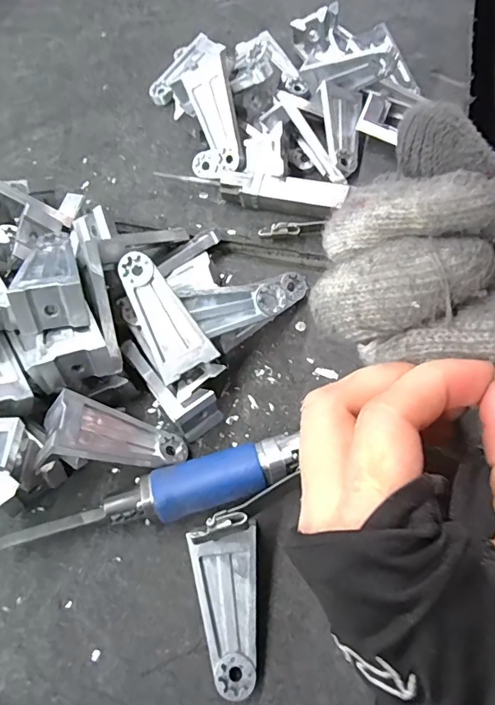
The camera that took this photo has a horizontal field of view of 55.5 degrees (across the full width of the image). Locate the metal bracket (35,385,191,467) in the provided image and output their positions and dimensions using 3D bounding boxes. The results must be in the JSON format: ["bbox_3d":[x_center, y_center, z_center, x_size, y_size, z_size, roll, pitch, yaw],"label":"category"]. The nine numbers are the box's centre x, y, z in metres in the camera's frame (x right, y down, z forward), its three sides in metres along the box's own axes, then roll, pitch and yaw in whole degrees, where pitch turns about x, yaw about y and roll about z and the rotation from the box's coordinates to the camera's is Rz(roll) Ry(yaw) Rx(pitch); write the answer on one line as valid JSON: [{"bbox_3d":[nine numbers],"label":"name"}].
[{"bbox_3d":[-0.087,0.059,0.321,0.095,0.020,0.044,21,60,-27],"label":"metal bracket"}]

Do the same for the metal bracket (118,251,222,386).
[{"bbox_3d":[-0.061,-0.028,0.336,0.041,0.014,0.090,-30,88,-11],"label":"metal bracket"}]

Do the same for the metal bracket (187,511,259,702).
[{"bbox_3d":[-0.012,0.151,0.286,0.040,0.016,0.102,-5,82,1],"label":"metal bracket"}]

